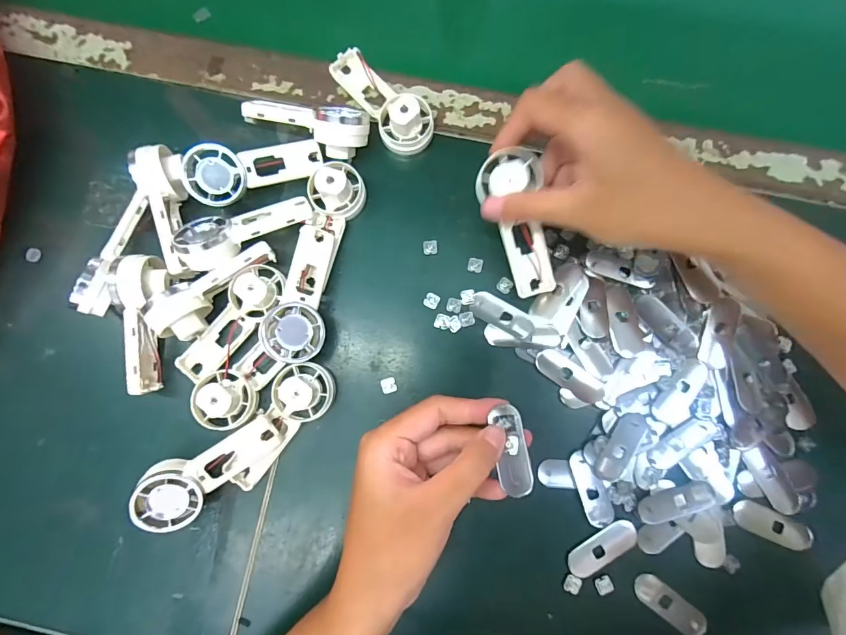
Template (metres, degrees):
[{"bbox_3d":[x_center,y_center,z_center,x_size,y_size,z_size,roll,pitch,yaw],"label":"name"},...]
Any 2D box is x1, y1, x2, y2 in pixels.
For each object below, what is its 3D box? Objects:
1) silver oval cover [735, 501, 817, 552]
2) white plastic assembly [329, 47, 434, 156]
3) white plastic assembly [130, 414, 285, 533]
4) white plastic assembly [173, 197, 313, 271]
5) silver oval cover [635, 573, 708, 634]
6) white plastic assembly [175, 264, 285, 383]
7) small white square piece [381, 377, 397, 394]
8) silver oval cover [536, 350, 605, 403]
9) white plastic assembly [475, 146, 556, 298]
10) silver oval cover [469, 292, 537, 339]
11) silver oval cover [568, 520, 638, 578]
[{"bbox_3d":[0.234,0.139,0.275,0.049,0.012,0.018,24,89,6],"label":"silver oval cover"},{"bbox_3d":[-0.029,-0.162,0.303,0.038,0.032,0.093,-36,85,2],"label":"white plastic assembly"},{"bbox_3d":[-0.136,0.100,0.270,0.091,0.037,0.040,-31,82,-2],"label":"white plastic assembly"},{"bbox_3d":[-0.122,-0.060,0.283,0.088,0.023,0.033,-18,83,-1],"label":"white plastic assembly"},{"bbox_3d":[0.162,0.188,0.270,0.048,0.004,0.018,38,90,6],"label":"silver oval cover"},{"bbox_3d":[-0.130,0.005,0.283,0.033,0.029,0.090,37,90,6],"label":"white plastic assembly"},{"bbox_3d":[-0.024,0.048,0.291,0.010,0.004,0.011,-16,86,4],"label":"small white square piece"},{"bbox_3d":[0.102,0.041,0.289,0.051,0.006,0.016,37,90,6],"label":"silver oval cover"},{"bbox_3d":[0.063,-0.059,0.268,0.042,0.026,0.091,-20,112,-1],"label":"white plastic assembly"},{"bbox_3d":[0.057,-0.001,0.292,0.048,0.008,0.018,32,90,6],"label":"silver oval cover"},{"bbox_3d":[0.120,0.154,0.276,0.049,0.004,0.020,-32,85,2],"label":"silver oval cover"}]

